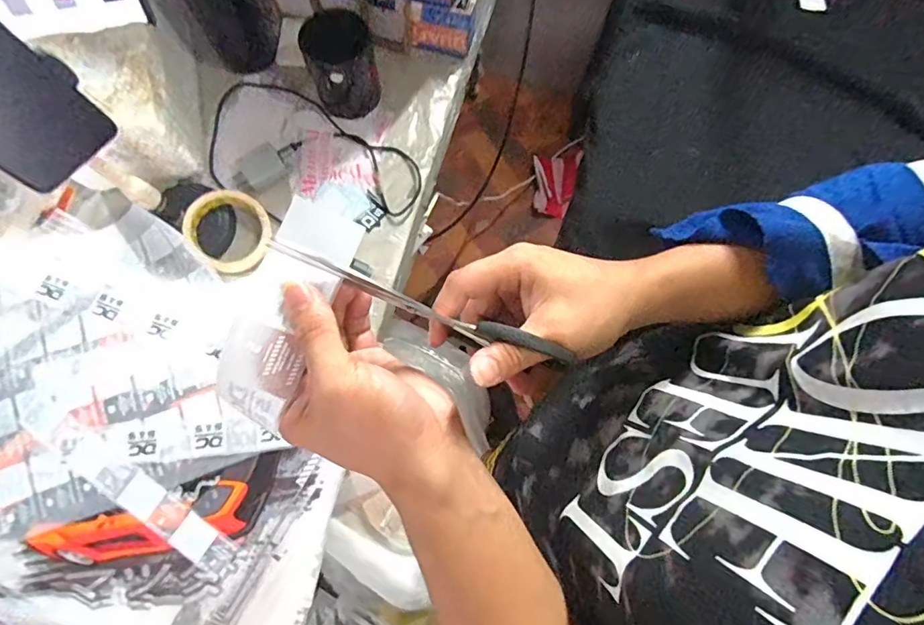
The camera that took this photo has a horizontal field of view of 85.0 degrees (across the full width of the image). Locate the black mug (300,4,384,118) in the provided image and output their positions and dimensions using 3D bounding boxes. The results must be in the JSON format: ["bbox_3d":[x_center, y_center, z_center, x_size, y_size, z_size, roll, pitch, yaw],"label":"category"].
[{"bbox_3d":[-0.144,-0.300,0.607,0.077,0.098,0.074,-16,77,-5],"label":"black mug"}]

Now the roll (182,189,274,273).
[{"bbox_3d":[-0.273,-0.096,0.595,0.098,0.032,0.094,0,76,-1],"label":"roll"}]

